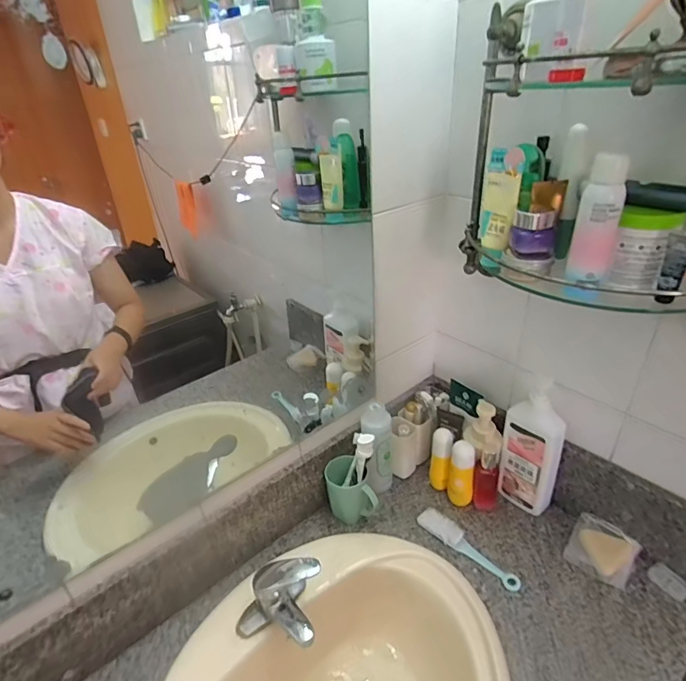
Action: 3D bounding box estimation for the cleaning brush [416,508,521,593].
[{"bbox_3d":[0.228,0.380,0.812,0.049,0.020,0.207,-24,37,-32],"label":"cleaning brush"}]

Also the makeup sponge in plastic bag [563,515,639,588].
[{"bbox_3d":[0.465,0.374,0.788,0.100,0.036,0.099,22,38,36],"label":"makeup sponge in plastic bag"}]

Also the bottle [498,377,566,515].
[{"bbox_3d":[0.367,0.202,0.847,0.106,0.264,0.071,23,39,37],"label":"bottle"}]

